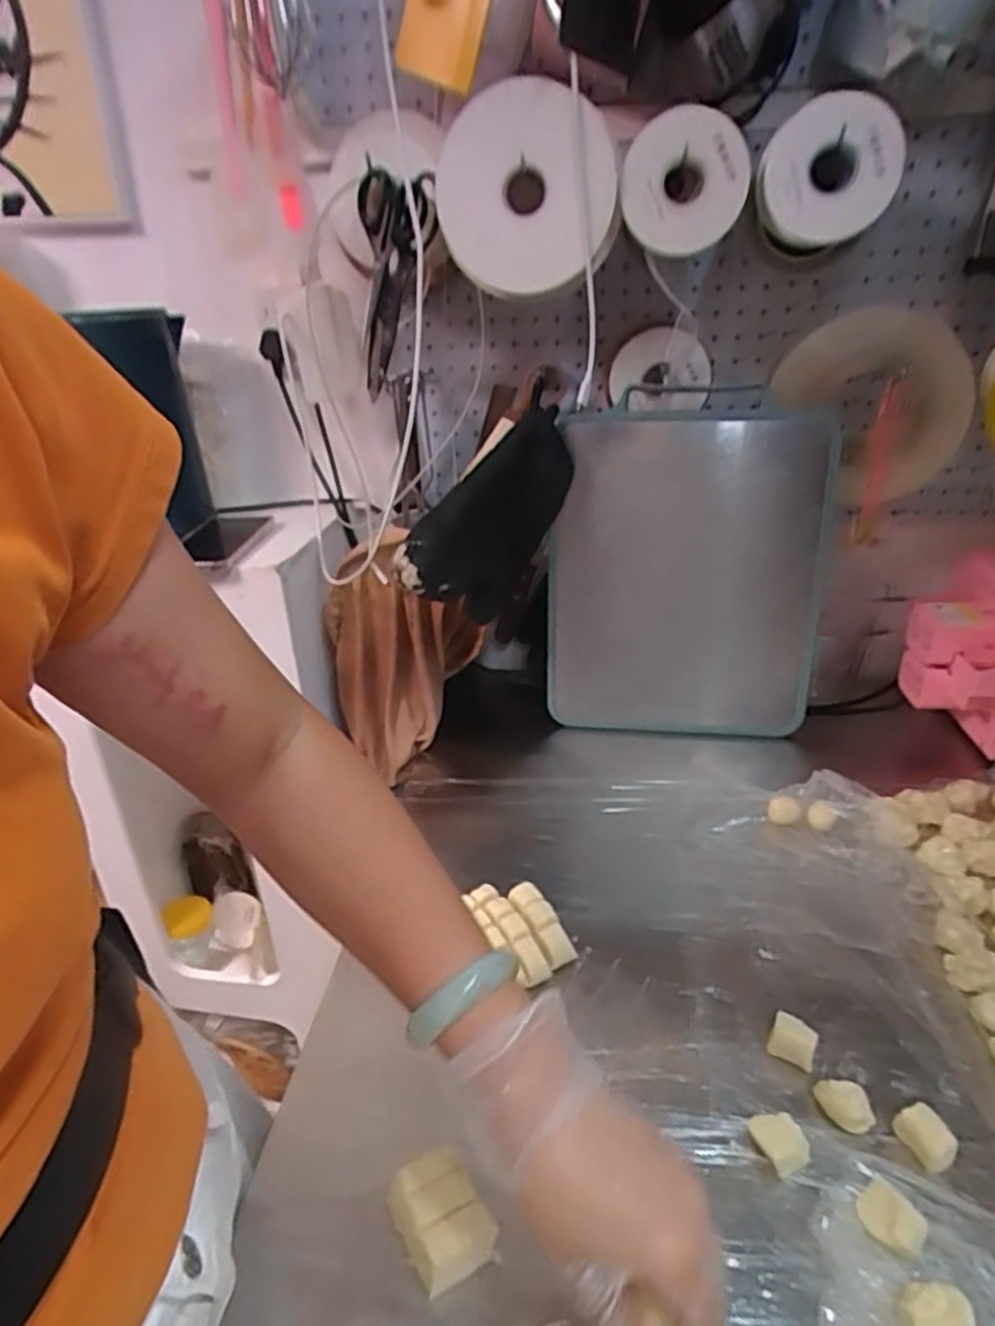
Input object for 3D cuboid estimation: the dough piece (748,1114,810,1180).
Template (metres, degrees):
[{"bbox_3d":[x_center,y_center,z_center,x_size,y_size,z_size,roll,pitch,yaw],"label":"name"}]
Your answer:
[{"bbox_3d":[0.166,0.283,0.442,0.023,0.022,0.029,-17,28,-22],"label":"dough piece"}]

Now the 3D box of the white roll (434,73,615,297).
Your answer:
[{"bbox_3d":[0.026,-0.415,0.667,0.153,0.168,0.047,-10,16,14],"label":"white roll"}]

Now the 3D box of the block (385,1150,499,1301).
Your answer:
[{"bbox_3d":[-0.031,0.307,0.413,0.046,0.035,0.057,-22,30,-30],"label":"block"}]

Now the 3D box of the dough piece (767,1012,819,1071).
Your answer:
[{"bbox_3d":[0.198,0.253,0.504,0.029,0.019,0.023,12,31,32],"label":"dough piece"}]

